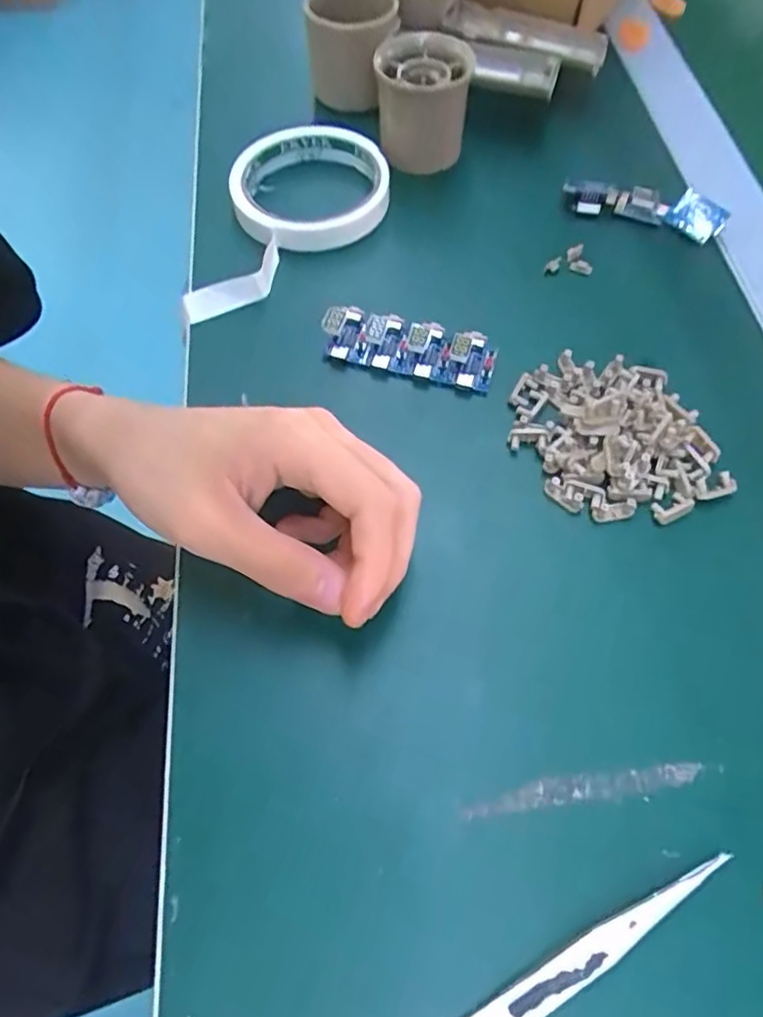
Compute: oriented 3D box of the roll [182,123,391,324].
[{"bbox_3d":[-0.056,-0.163,0.341,0.083,0.025,0.146,21,65,12],"label":"roll"}]

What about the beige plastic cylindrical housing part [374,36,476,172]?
[{"bbox_3d":[0.025,-0.242,0.372,0.055,0.056,0.054,-1,62,1],"label":"beige plastic cylindrical housing part"}]

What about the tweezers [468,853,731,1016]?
[{"bbox_3d":[0.056,0.148,0.196,0.128,0.010,0.011,-27,65,-12],"label":"tweezers"}]

